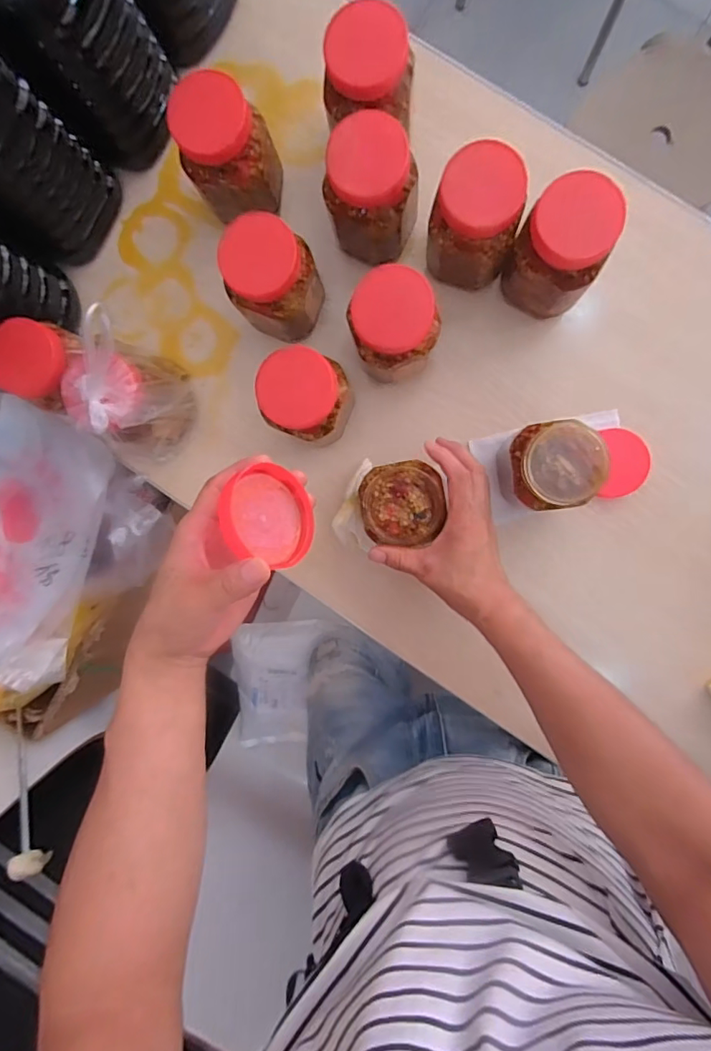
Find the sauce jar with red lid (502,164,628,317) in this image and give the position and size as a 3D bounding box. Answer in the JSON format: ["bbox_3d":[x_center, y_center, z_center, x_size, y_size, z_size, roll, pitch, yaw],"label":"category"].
[{"bbox_3d":[0.183,-0.244,0.463,0.074,0.133,0.072,0,94,6],"label":"sauce jar with red lid"}]

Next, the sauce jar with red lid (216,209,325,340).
[{"bbox_3d":[-0.077,-0.231,0.489,0.075,0.125,0.081,30,96,3],"label":"sauce jar with red lid"}]

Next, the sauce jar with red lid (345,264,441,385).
[{"bbox_3d":[0.038,-0.183,0.484,0.074,0.120,0.075,0,94,6],"label":"sauce jar with red lid"}]

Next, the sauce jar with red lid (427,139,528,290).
[{"bbox_3d":[0.108,-0.274,0.462,0.074,0.114,0.069,0,94,6],"label":"sauce jar with red lid"}]

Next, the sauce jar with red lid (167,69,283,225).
[{"bbox_3d":[-0.117,-0.348,0.487,0.082,0.130,0.070,-29,90,7],"label":"sauce jar with red lid"}]

